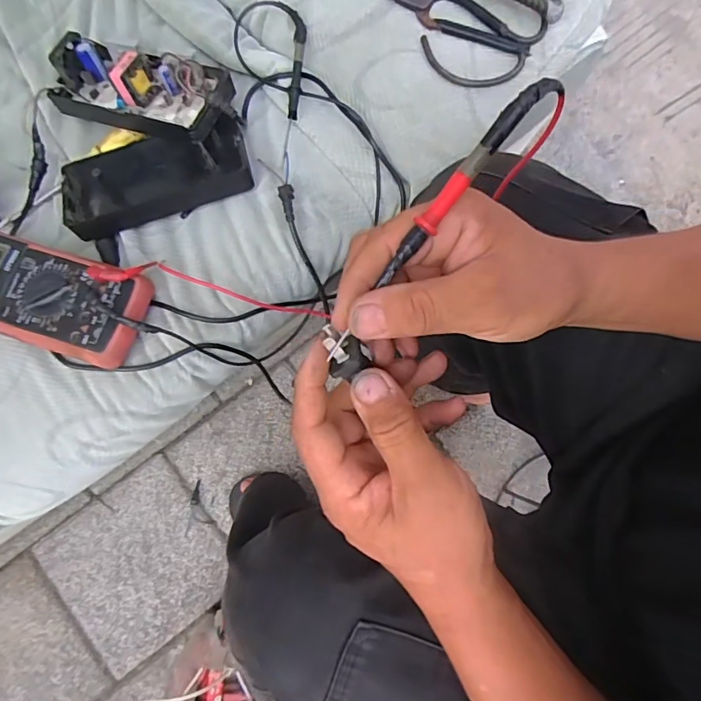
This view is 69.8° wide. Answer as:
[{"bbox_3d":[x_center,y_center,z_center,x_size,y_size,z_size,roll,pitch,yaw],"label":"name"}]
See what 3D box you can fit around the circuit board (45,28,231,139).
[{"bbox_3d":[-0.200,-0.249,0.474,0.179,0.035,0.081,17,84,3],"label":"circuit board"}]

